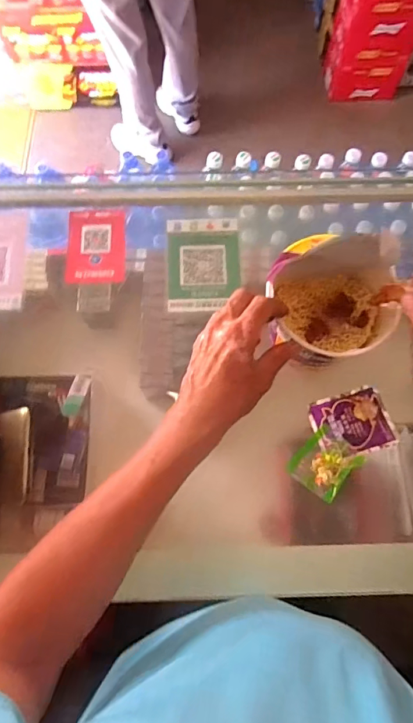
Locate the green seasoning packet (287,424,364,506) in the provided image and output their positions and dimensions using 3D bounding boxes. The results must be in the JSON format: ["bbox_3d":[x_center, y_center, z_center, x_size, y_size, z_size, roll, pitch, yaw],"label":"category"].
[{"bbox_3d":[0.137,0.119,0.515,0.060,0.013,0.068,40,76,11],"label":"green seasoning packet"}]

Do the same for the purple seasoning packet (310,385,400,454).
[{"bbox_3d":[0.176,0.073,0.531,0.091,0.010,0.071,-14,73,-5],"label":"purple seasoning packet"}]

